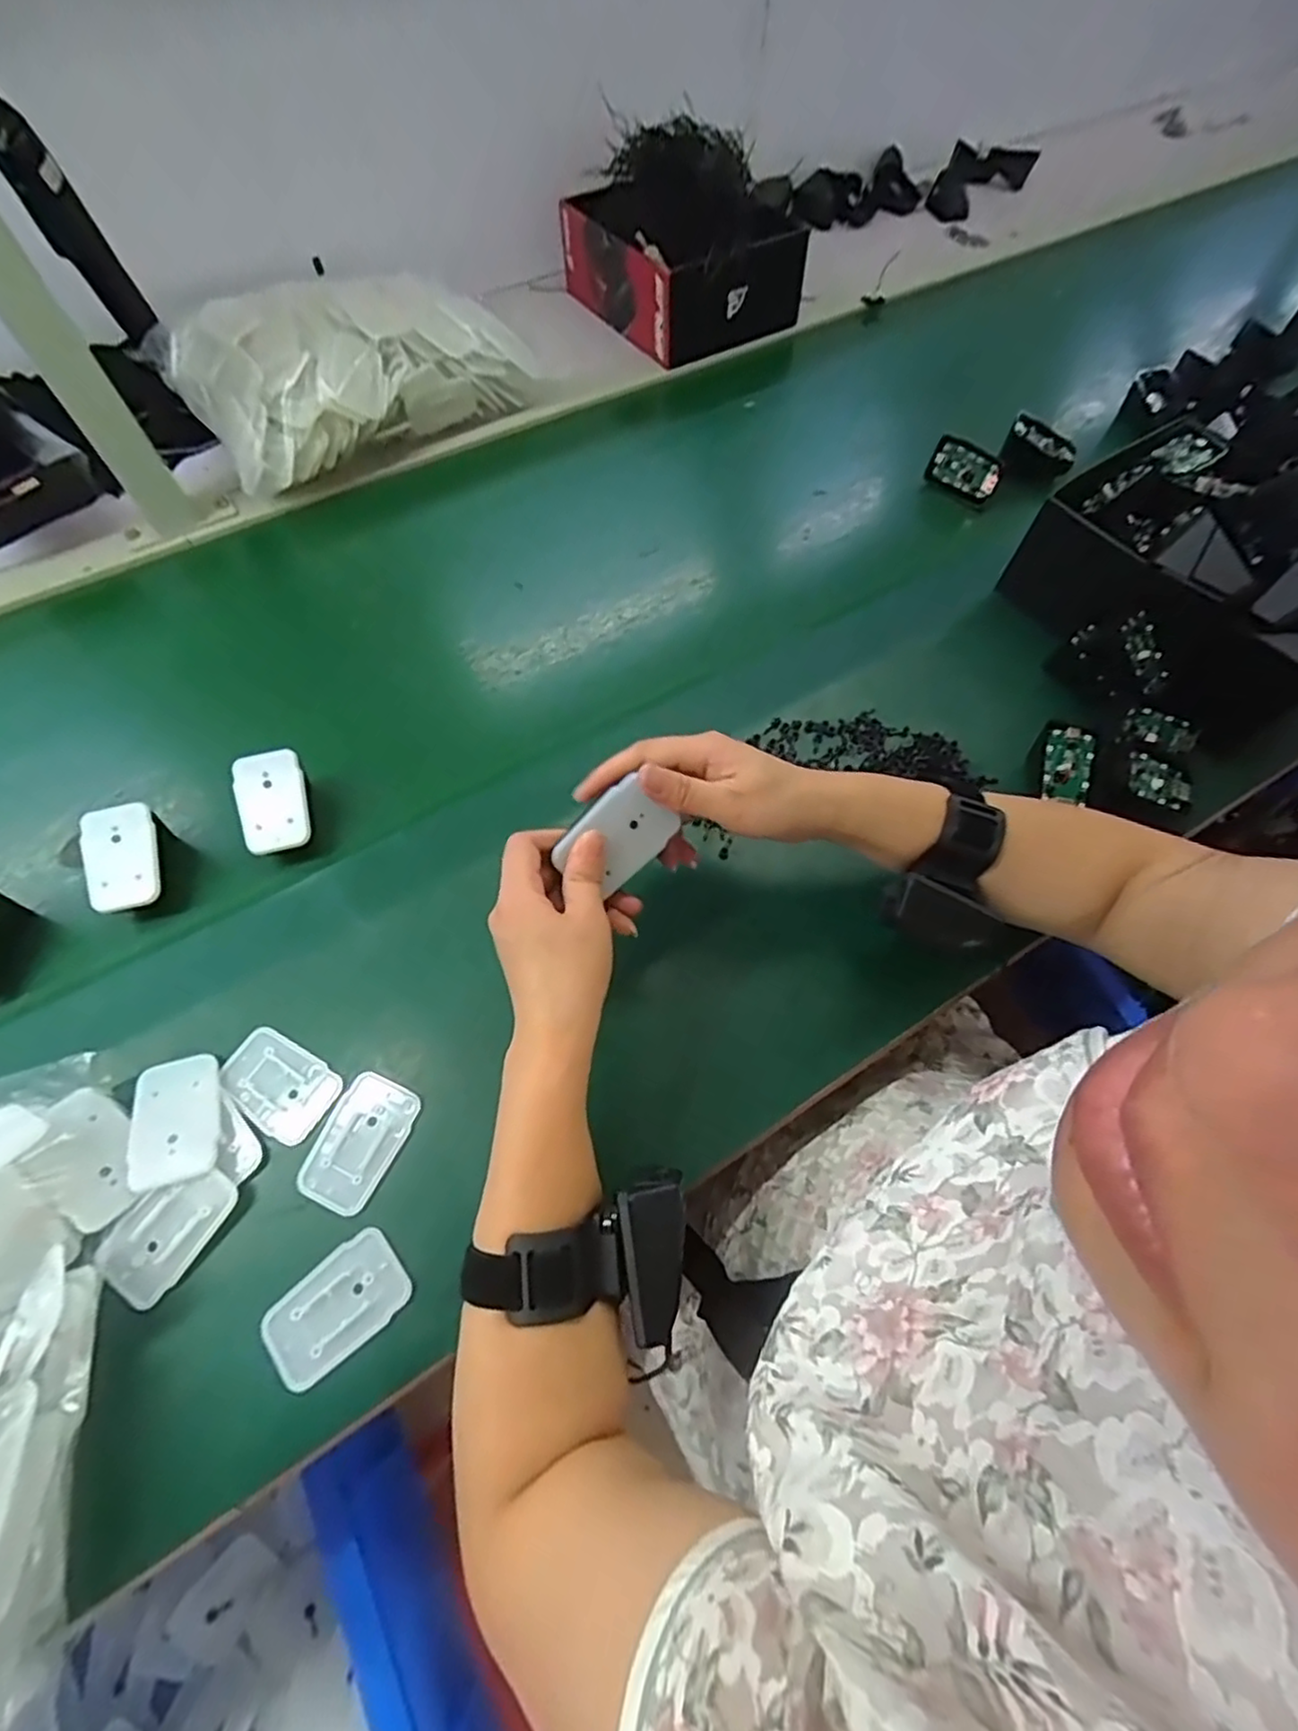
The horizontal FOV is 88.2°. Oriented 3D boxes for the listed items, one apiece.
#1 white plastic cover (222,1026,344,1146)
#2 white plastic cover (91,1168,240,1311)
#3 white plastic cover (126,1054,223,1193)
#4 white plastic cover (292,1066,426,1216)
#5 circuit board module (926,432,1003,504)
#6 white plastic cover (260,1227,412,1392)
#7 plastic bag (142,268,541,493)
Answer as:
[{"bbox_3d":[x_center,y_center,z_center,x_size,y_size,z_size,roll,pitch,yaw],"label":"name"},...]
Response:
[{"bbox_3d":[-0.222,0.130,0.400,0.069,0.008,0.045,28,66,14],"label":"white plastic cover"},{"bbox_3d":[-0.259,0.195,0.360,0.043,0.011,0.067,30,66,15],"label":"white plastic cover"},{"bbox_3d":[-0.265,0.142,0.375,0.043,0.013,0.068,-16,63,-8],"label":"white plastic cover"},{"bbox_3d":[-0.168,0.159,0.388,0.046,0.007,0.070,21,64,11],"label":"white plastic cover"},{"bbox_3d":[0.307,-0.387,0.654,0.074,0.045,0.012,41,69,19],"label":"circuit board module"},{"bbox_3d":[-0.162,0.229,0.347,0.068,0.004,0.045,-36,68,-17],"label":"white plastic cover"},{"bbox_3d":[-0.297,-0.508,0.666,0.319,0.100,0.204,-34,67,-16],"label":"plastic bag"}]

